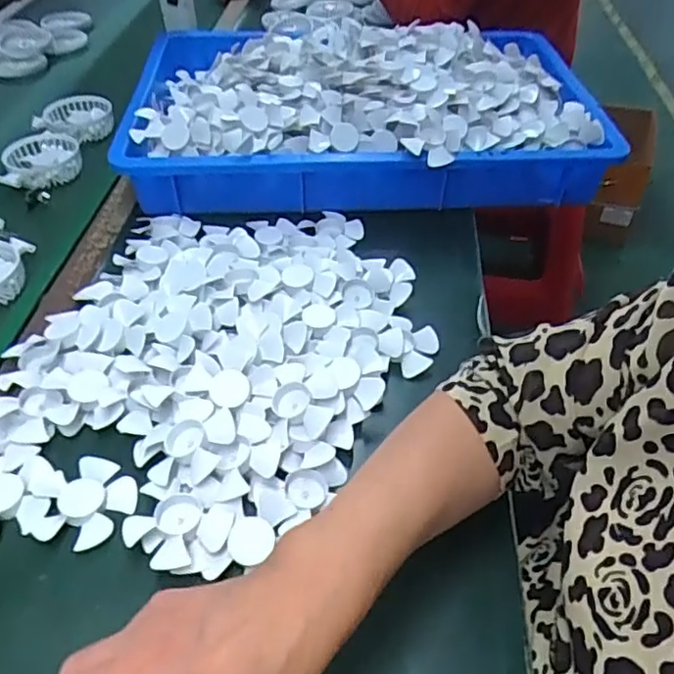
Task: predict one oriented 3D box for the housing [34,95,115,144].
[{"bbox_3d":[-0.369,-0.307,0.862,0.103,0.029,0.117,-15,48,-16],"label":"housing"}]

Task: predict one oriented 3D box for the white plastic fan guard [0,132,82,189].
[{"bbox_3d":[-0.377,-0.223,0.779,0.096,0.030,0.088,-18,47,-16],"label":"white plastic fan guard"}]

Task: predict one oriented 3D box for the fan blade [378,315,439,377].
[{"bbox_3d":[0.066,0.006,0.562,0.051,0.017,0.058,23,49,20],"label":"fan blade"}]

